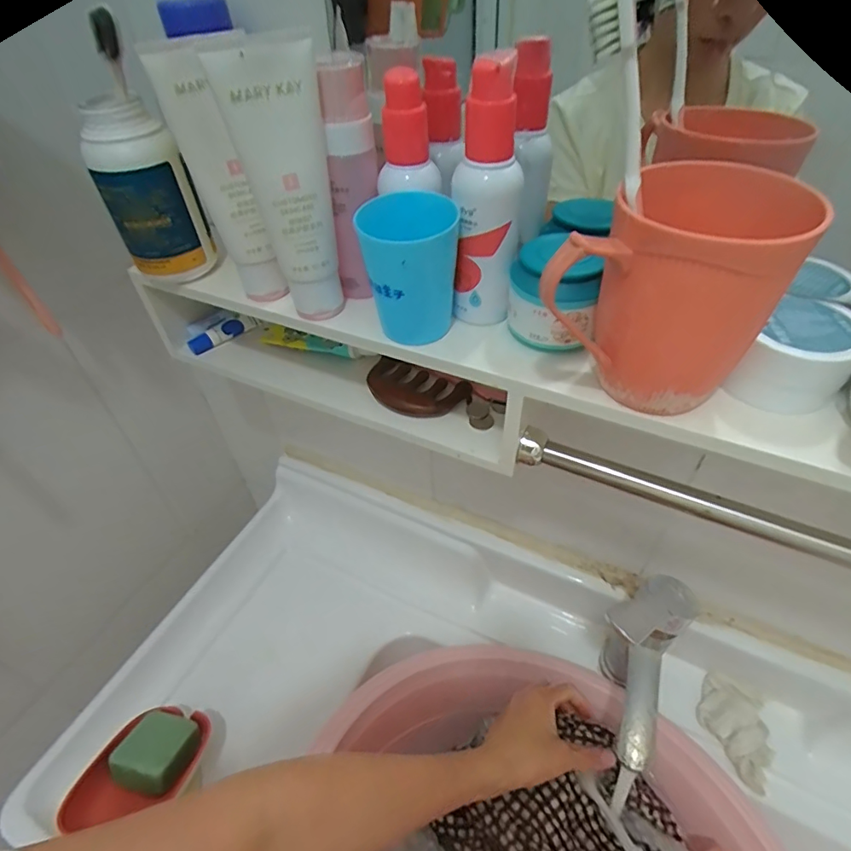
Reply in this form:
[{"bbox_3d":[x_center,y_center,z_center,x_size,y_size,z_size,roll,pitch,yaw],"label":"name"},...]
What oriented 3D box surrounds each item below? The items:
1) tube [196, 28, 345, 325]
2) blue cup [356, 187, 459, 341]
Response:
[{"bbox_3d":[-0.088,-0.148,0.320,0.055,0.157,0.034,-9,44,-6],"label":"tube"},{"bbox_3d":[-0.010,-0.097,0.325,0.061,0.092,0.064,-1,44,2],"label":"blue cup"}]

